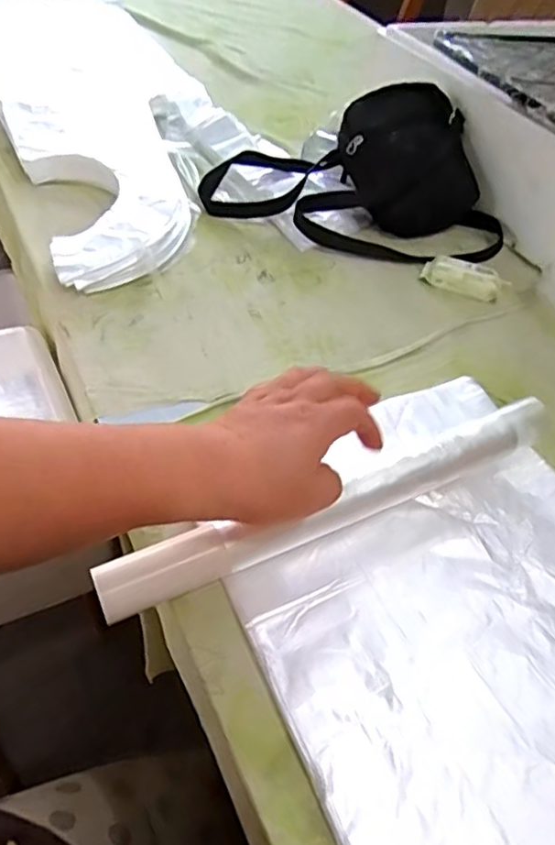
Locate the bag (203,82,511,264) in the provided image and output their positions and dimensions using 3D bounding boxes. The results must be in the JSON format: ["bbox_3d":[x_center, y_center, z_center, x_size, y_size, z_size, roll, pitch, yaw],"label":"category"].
[{"bbox_3d":[0.107,-0.330,0.794,0.389,0.121,0.213,13,48,6],"label":"bag"}]

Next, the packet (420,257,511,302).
[{"bbox_3d":[0.223,-0.173,0.733,0.097,0.021,0.042,19,48,7],"label":"packet"}]

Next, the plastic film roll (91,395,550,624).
[{"bbox_3d":[0.054,0.061,0.487,0.391,0.036,0.034,-19,54,-19],"label":"plastic film roll"}]

